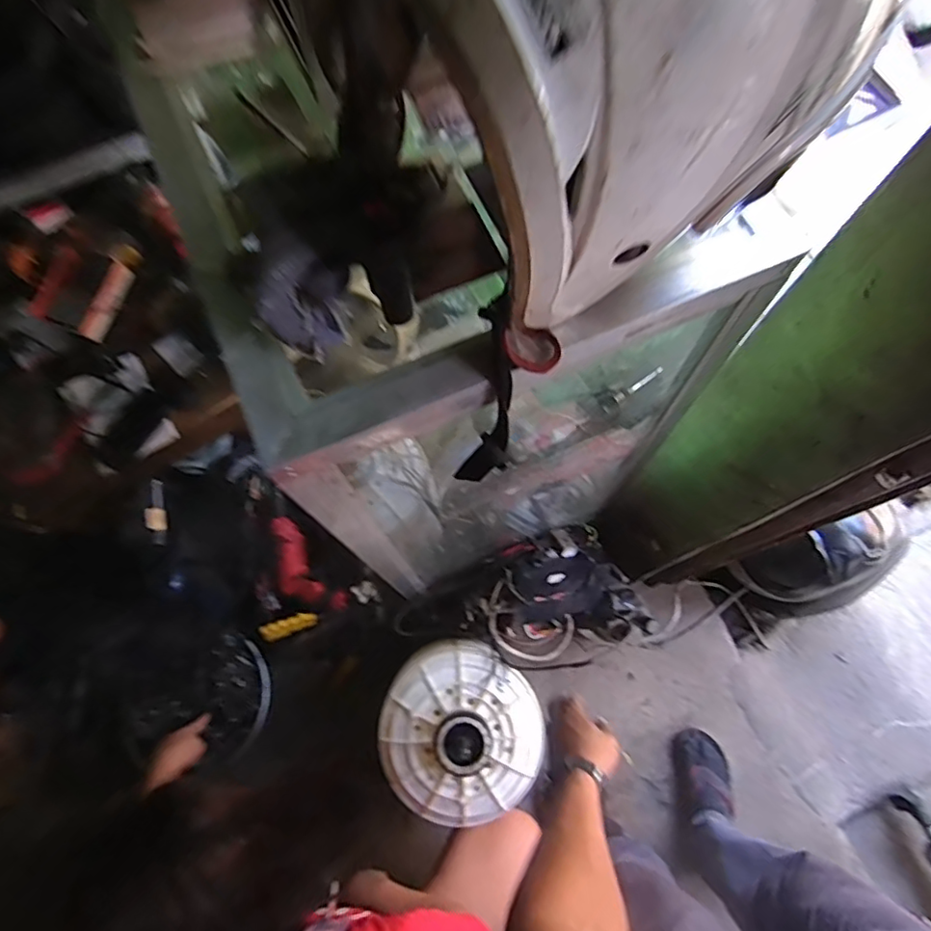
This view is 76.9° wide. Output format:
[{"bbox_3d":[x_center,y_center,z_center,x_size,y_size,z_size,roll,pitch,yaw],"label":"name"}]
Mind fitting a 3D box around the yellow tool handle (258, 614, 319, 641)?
[{"bbox_3d":[-0.356,0.325,1.186,0.114,0.019,0.032,-13,71,-17],"label":"yellow tool handle"}]

